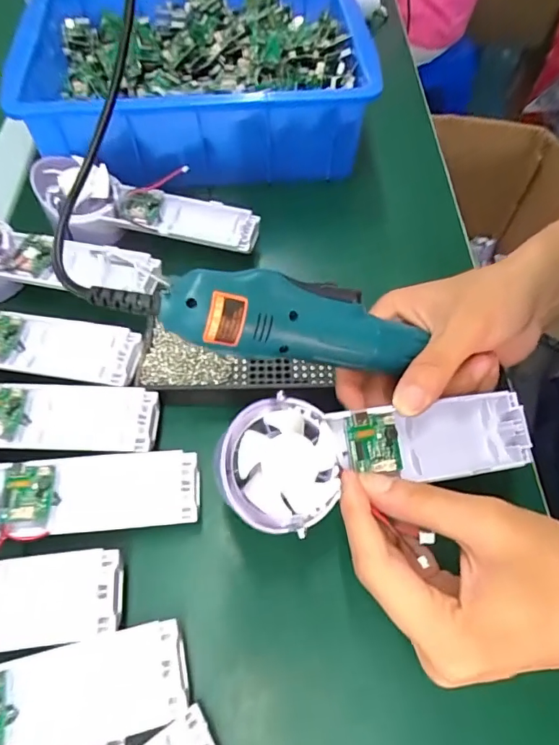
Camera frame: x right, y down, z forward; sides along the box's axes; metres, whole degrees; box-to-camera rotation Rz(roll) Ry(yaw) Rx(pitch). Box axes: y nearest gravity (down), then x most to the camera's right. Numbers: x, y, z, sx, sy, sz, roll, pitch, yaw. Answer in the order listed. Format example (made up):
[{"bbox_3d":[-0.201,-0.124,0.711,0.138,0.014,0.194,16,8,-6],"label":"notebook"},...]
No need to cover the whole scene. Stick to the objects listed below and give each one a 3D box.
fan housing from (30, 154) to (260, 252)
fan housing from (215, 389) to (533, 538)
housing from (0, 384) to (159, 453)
[{"bbox_3d":[-0.104,-0.133,0.384,0.173,0.050,0.066,4,60,2],"label":"fan housing"},{"bbox_3d":[0.055,0.039,0.245,0.174,0.029,0.059,-3,58,-21],"label":"fan housing"},{"bbox_3d":[-0.164,0.023,0.285,0.174,0.036,0.057,0,60,-1],"label":"housing"}]

